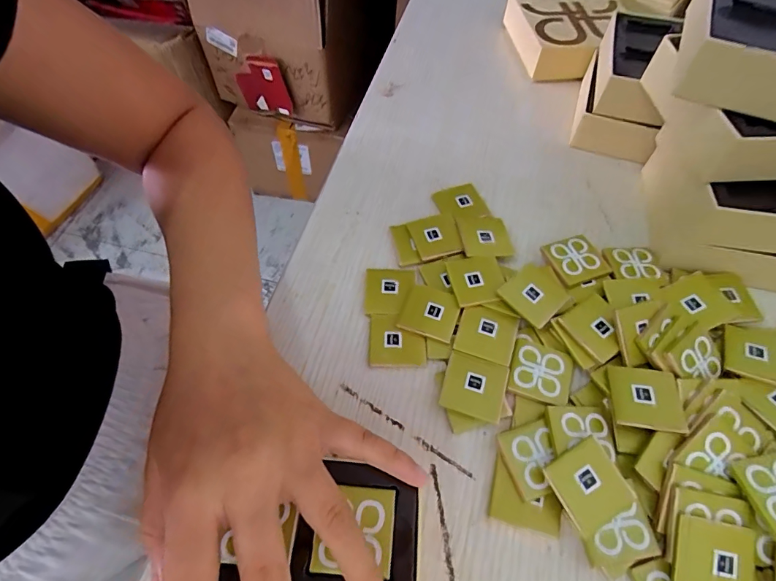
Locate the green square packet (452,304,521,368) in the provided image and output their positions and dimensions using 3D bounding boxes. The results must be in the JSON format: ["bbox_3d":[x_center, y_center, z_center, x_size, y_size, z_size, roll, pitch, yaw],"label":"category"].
[{"bbox_3d":[0.063,0.027,0.268,0.036,0.004,0.036,17,61,11],"label":"green square packet"}]

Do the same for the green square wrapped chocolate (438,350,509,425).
[{"bbox_3d":[0.052,0.057,0.252,0.036,0.007,0.036,16,61,11],"label":"green square wrapped chocolate"}]

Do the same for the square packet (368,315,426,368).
[{"bbox_3d":[0.006,0.032,0.271,0.035,0.005,0.035,-1,59,1],"label":"square packet"}]

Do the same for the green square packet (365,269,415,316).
[{"bbox_3d":[0.001,0.000,0.289,0.033,0.004,0.035,2,59,3],"label":"green square packet"}]

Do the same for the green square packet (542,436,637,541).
[{"bbox_3d":[0.104,0.101,0.218,0.036,0.004,0.036,-26,72,-16],"label":"green square packet"}]

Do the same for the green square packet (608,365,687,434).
[{"bbox_3d":[0.147,0.061,0.237,0.035,0.004,0.035,8,59,6],"label":"green square packet"}]

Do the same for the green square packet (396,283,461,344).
[{"bbox_3d":[0.028,0.014,0.279,0.035,0.004,0.035,17,61,12],"label":"green square packet"}]

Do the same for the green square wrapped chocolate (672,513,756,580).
[{"bbox_3d":[0.157,0.131,0.202,0.034,0.004,0.036,11,76,11],"label":"green square wrapped chocolate"}]

